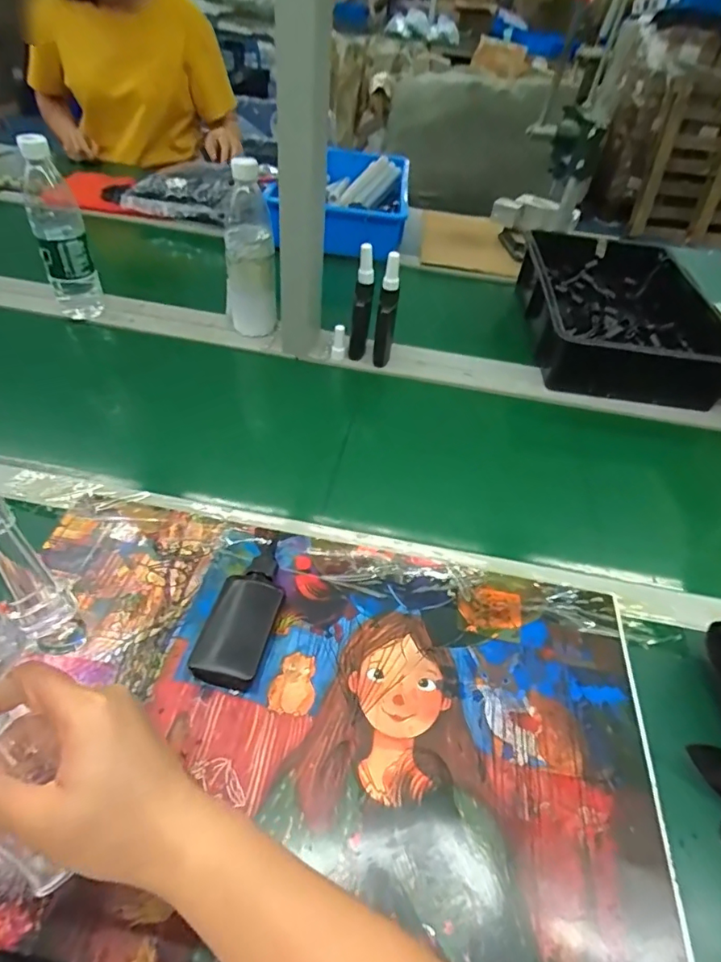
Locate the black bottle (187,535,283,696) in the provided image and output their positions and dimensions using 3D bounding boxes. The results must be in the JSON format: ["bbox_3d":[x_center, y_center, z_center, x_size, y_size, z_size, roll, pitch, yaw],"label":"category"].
[{"bbox_3d":[-0.098,0.111,0.441,0.054,0.022,0.124,13,46,5],"label":"black bottle"}]

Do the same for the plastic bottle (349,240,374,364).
[{"bbox_3d":[0.001,-0.243,0.710,0.029,0.160,0.034,5,46,-3],"label":"plastic bottle"}]

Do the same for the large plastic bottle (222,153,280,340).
[{"bbox_3d":[-0.159,-0.327,0.728,0.069,0.235,0.061,-7,48,-13],"label":"large plastic bottle"}]

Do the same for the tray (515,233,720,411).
[{"bbox_3d":[0.422,-0.288,0.851,0.276,0.086,0.412,9,46,1],"label":"tray"}]

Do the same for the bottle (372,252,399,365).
[{"bbox_3d":[0.036,-0.229,0.704,0.028,0.161,0.025,5,46,-3],"label":"bottle"}]

